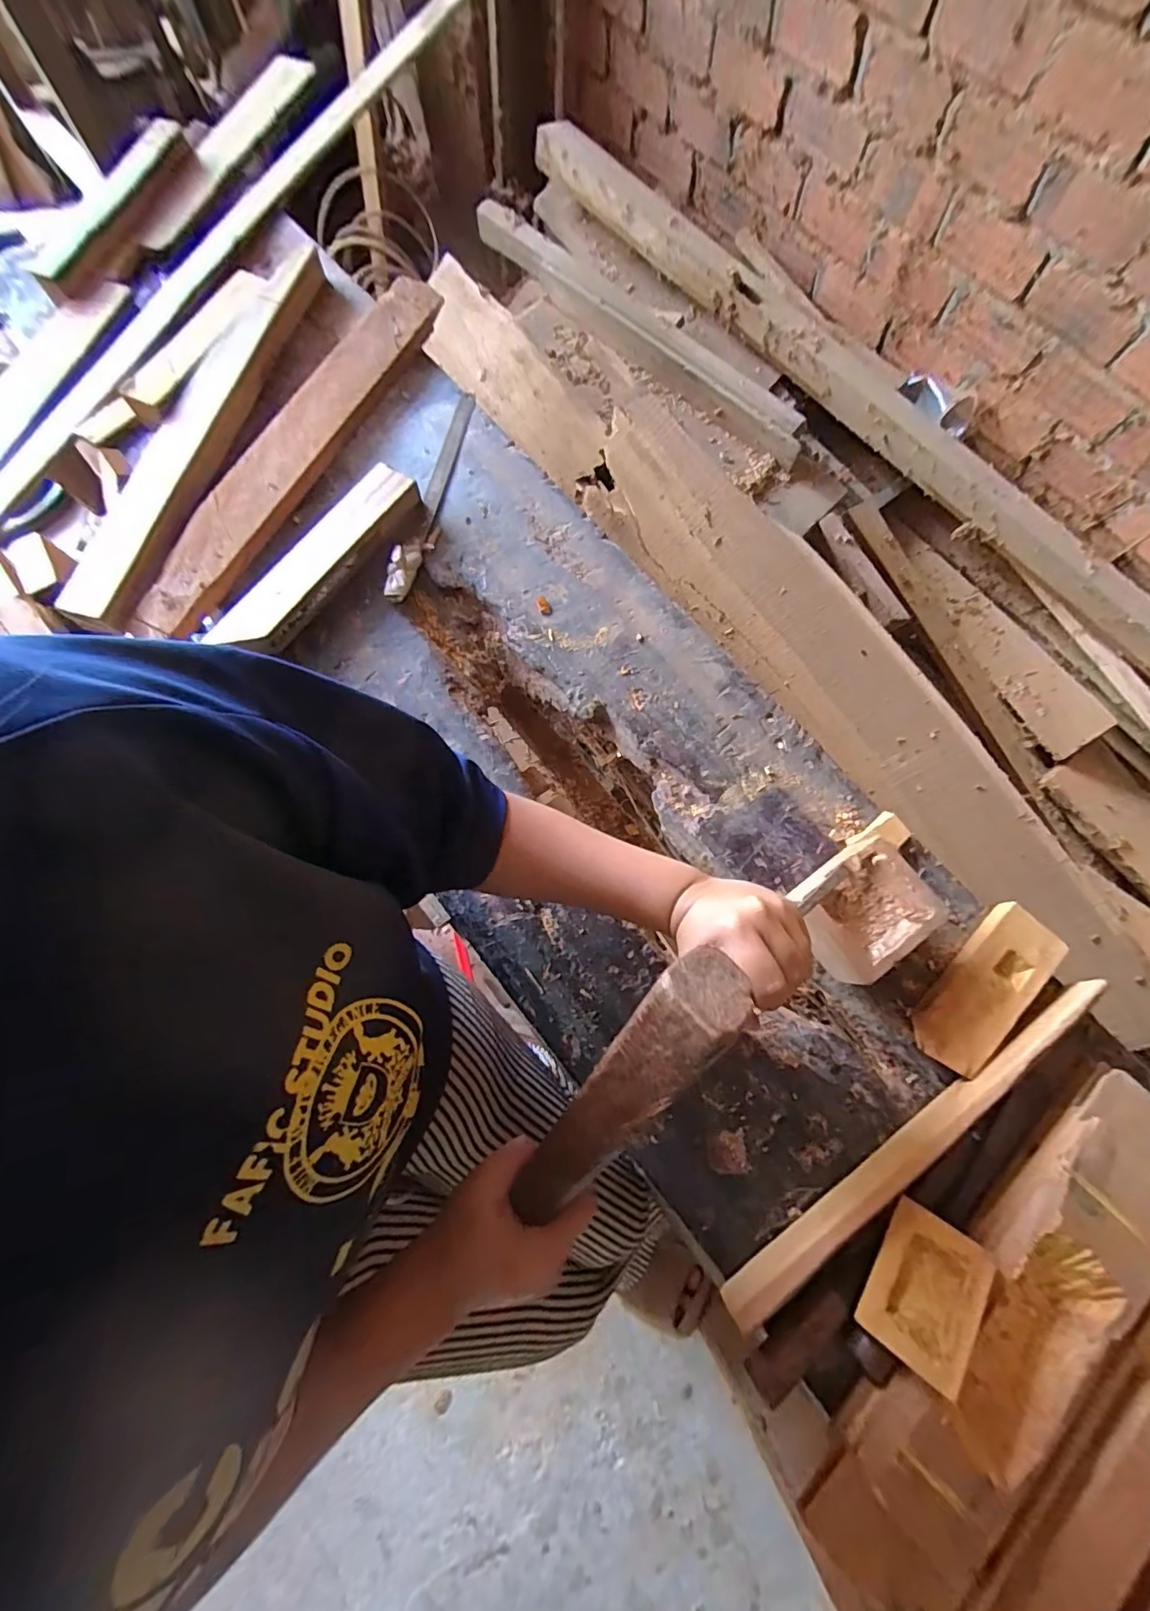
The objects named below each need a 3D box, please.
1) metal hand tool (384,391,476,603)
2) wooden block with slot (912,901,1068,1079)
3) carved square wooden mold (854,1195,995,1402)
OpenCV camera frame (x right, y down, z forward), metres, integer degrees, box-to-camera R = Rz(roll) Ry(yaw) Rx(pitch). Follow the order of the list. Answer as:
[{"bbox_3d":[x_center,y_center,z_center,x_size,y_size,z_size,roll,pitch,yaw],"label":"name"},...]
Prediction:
[{"bbox_3d":[-0.160,-0.366,0.628,0.031,0.023,0.297,12,75,2],"label":"metal hand tool"},{"bbox_3d":[0.365,0.162,0.486,0.064,0.025,0.156,44,79,10],"label":"wooden block with slot"},{"bbox_3d":[0.255,0.353,0.396,0.064,0.018,0.093,24,64,36],"label":"carved square wooden mold"}]

